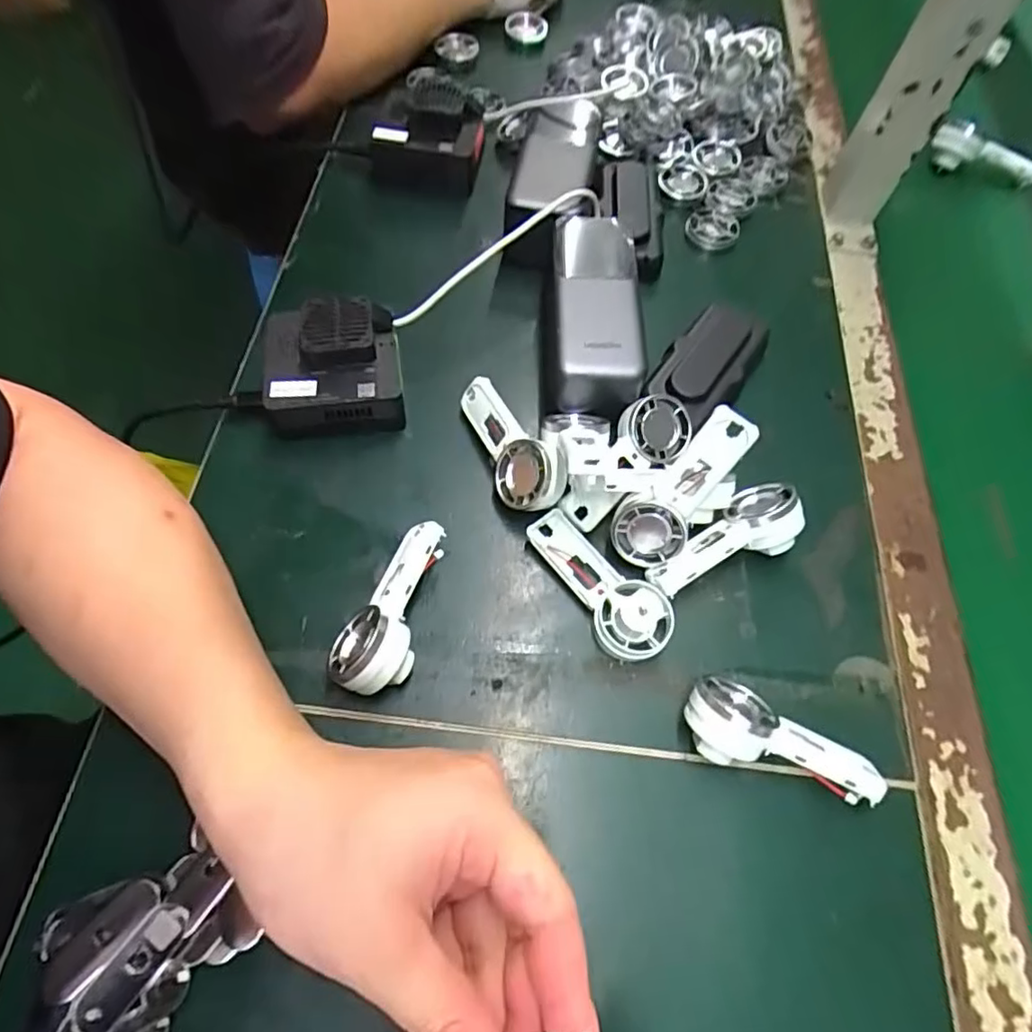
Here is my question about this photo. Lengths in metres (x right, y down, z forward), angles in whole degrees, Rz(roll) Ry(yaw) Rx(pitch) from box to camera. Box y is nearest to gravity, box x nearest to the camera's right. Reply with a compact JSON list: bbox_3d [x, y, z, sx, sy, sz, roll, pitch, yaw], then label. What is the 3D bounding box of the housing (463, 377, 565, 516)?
[{"bbox_3d":[-0.005,-0.041,0.357,0.020,0.040,0.092,8,37,-47],"label":"housing"}]

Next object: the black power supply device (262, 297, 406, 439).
[{"bbox_3d":[-0.110,-0.088,0.365,0.078,0.055,0.066,-4,63,-6],"label":"black power supply device"}]

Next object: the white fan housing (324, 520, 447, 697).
[{"bbox_3d":[-0.060,0.046,0.310,0.038,0.037,0.092,24,64,8],"label":"white fan housing"}]

